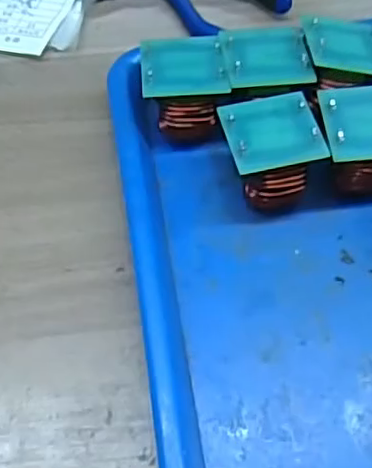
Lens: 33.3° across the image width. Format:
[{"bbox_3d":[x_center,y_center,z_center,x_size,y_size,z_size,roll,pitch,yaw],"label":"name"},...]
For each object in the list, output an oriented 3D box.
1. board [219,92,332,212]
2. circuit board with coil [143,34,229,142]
[{"bbox_3d":[0.044,-0.041,0.335,0.046,0.048,0.046,-12,61,-6],"label":"board"},{"bbox_3d":[-0.001,-0.080,0.359,0.046,0.051,0.050,-4,60,-2],"label":"circuit board with coil"}]

